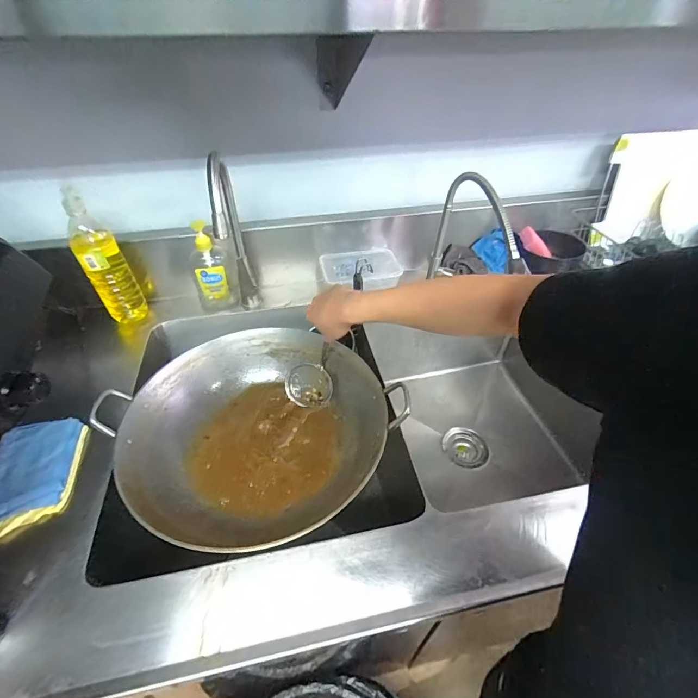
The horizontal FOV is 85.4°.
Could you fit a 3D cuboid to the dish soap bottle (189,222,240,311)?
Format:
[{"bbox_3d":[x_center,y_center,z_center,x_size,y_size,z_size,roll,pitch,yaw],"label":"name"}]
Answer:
[{"bbox_3d":[-0.287,-0.171,0.803,0.092,0.184,0.047,-21,46,-19],"label":"dish soap bottle"}]

